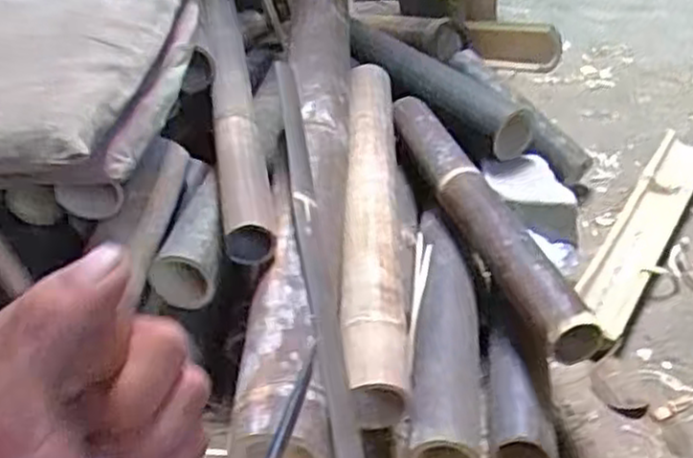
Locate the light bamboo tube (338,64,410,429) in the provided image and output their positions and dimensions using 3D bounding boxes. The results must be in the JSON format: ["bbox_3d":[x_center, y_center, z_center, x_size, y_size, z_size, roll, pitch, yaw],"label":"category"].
[{"bbox_3d":[0.029,-0.011,0.829,0.064,0.077,0.473,-2,50,3],"label":"light bamboo tube"}]

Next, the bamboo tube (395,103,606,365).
[{"bbox_3d":[0.141,-0.027,0.863,0.055,0.069,0.466,-14,37,-13],"label":"bamboo tube"}]

